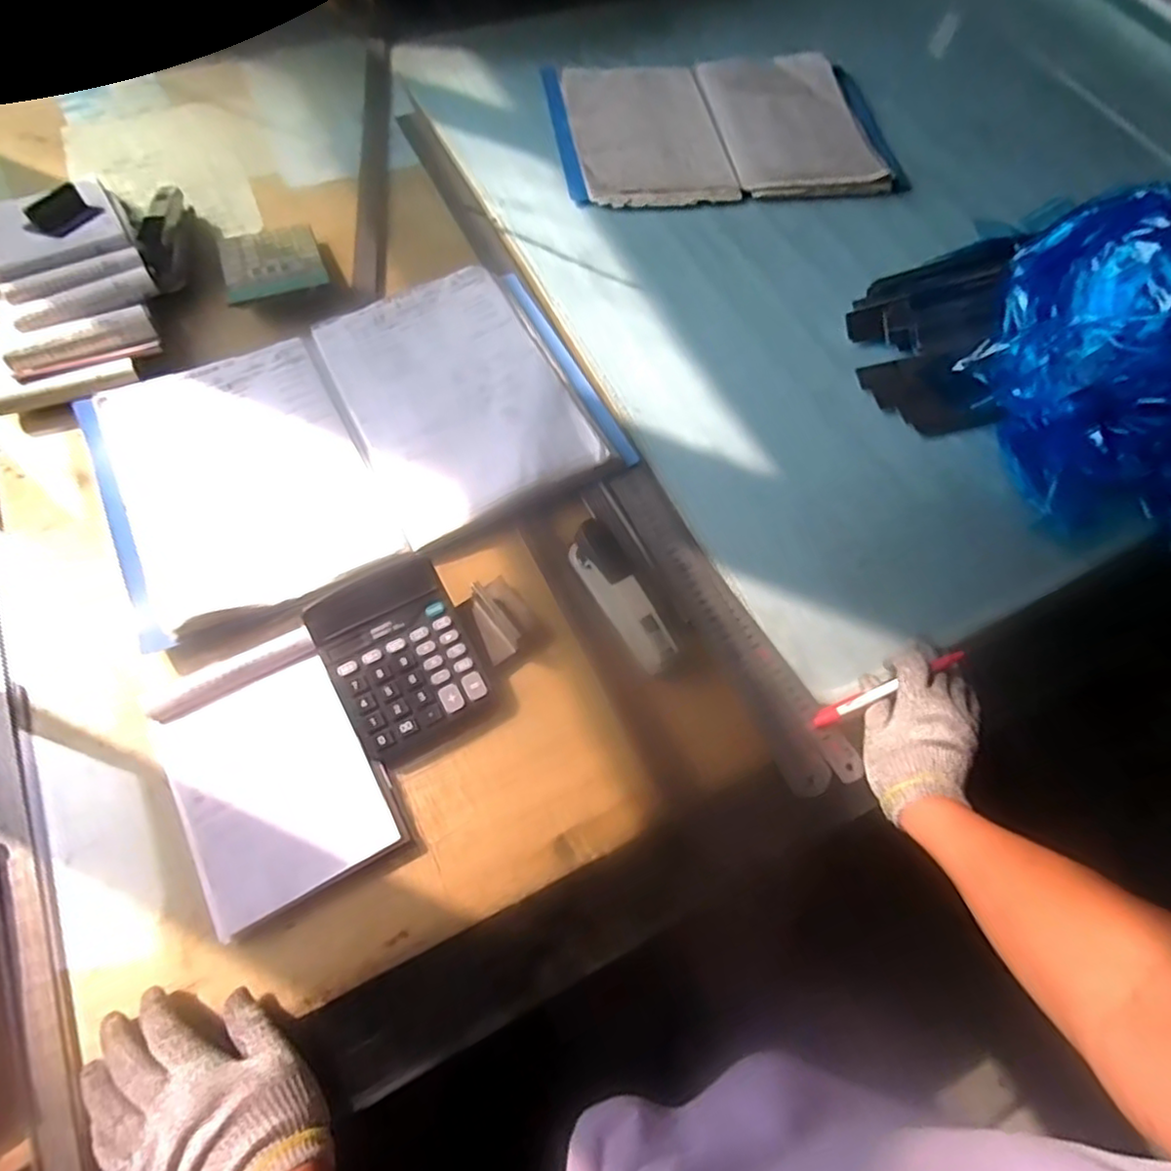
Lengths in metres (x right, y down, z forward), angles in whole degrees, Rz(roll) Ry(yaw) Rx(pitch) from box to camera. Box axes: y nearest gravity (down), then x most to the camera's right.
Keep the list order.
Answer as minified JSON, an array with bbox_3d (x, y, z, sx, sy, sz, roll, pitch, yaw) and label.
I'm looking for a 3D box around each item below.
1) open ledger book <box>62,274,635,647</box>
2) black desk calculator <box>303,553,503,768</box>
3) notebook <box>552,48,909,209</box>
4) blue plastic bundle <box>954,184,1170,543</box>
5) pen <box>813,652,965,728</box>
[{"bbox_3d":[-0.234,-0.157,0.672,0.482,0.038,0.318,-25,67,-14],"label":"open ledger book"},{"bbox_3d":[-0.154,0.059,0.552,0.119,0.035,0.149,-27,68,-15],"label":"black desk calculator"},{"bbox_3d":[0.202,-0.675,0.960,0.487,0.023,0.334,-9,64,-7],"label":"notebook"},{"bbox_3d":[0.584,-0.232,0.678,0.282,0.166,0.319,2,63,-2],"label":"blue plastic bundle"},{"bbox_3d":[0.273,0.090,0.583,0.154,0.016,0.015,-24,67,-4],"label":"pen"}]

